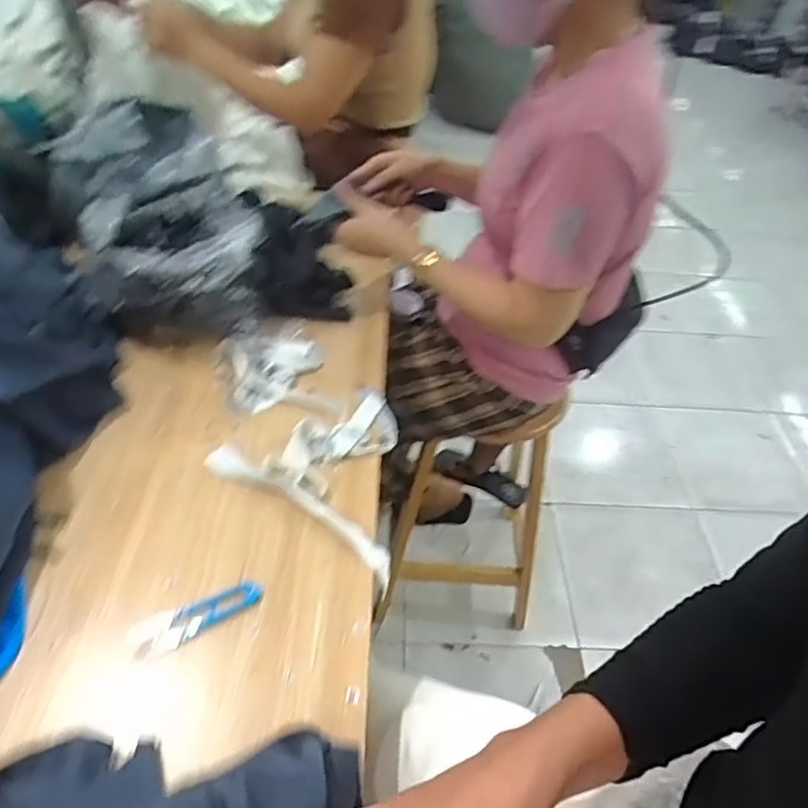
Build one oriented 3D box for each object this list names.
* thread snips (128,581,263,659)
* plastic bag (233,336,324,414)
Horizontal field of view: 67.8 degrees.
[{"bbox_3d":[-0.195,0.200,0.569,0.119,0.006,0.034,-18,49,-21],"label":"thread snips"},{"bbox_3d":[-0.179,-0.053,0.802,0.095,0.028,0.140,27,49,20],"label":"plastic bag"}]

